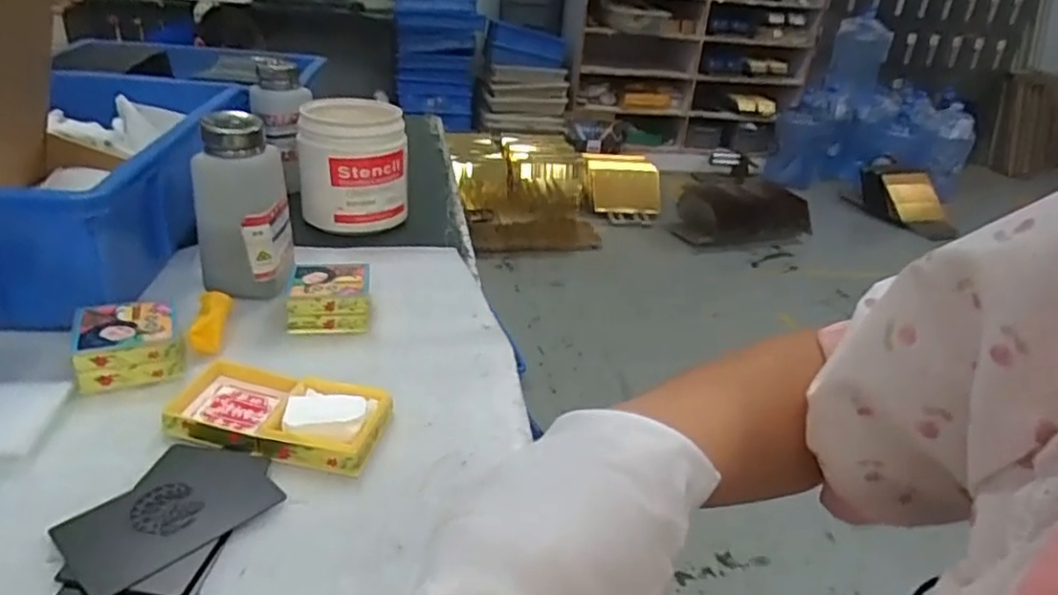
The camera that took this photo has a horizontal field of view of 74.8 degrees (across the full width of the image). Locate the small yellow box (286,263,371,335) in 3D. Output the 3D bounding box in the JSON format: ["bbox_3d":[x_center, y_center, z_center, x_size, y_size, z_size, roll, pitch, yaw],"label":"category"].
[{"bbox_3d":[-0.138,-0.002,0.487,0.053,0.029,0.052,2,28,-8],"label":"small yellow box"}]

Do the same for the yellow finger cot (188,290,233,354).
[{"bbox_3d":[-0.208,0.015,0.450,0.019,0.016,0.048,-2,46,-4],"label":"yellow finger cot"}]

